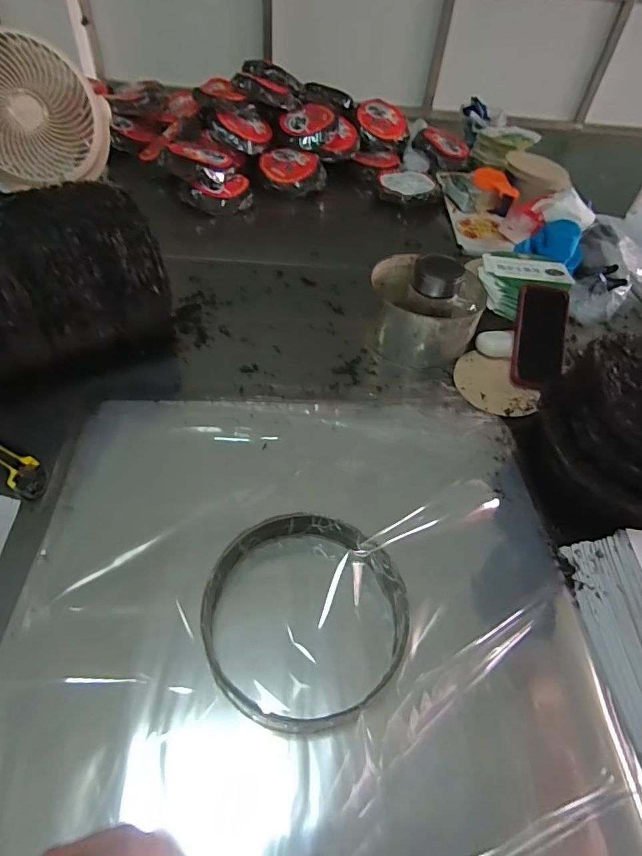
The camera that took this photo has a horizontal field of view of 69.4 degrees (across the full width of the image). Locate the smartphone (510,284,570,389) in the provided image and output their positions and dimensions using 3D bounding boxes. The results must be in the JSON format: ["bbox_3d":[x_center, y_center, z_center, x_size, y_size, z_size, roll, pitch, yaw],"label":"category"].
[{"bbox_3d":[0.342,-0.141,0.724,0.080,0.014,0.169,14,77,6],"label":"smartphone"}]

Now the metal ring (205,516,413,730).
[{"bbox_3d":[-0.016,0.173,0.437,0.181,0.054,0.191,3,47,-4],"label":"metal ring"}]

